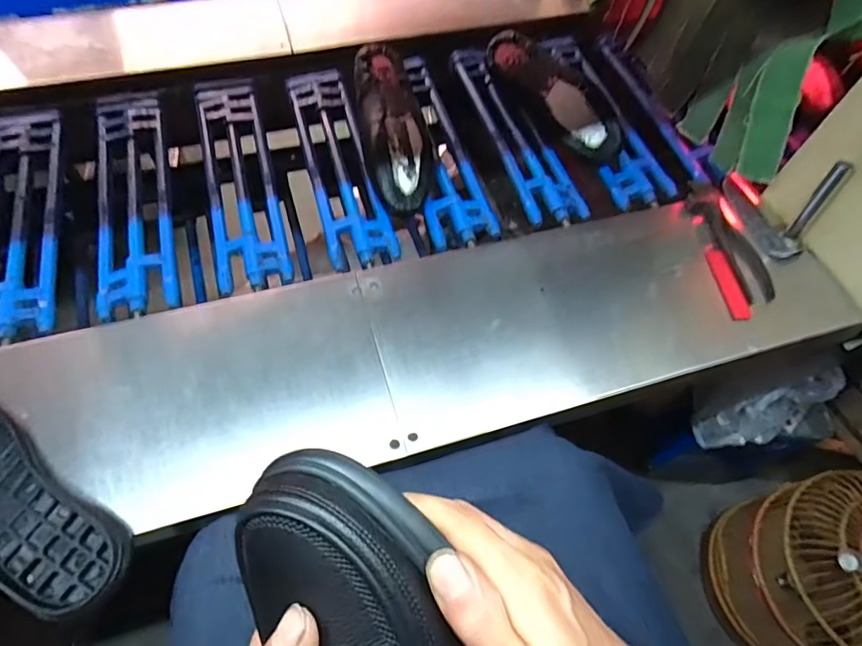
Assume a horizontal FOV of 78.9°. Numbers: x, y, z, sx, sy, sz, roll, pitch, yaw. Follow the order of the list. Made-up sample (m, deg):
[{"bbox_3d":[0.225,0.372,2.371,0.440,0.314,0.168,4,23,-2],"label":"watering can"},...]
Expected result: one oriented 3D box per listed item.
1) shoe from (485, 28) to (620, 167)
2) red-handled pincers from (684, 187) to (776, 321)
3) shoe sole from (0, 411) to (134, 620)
[{"bbox_3d":[0.187,-0.349,0.804,0.072,0.082,0.254,-38,69,-21],"label":"shoe"},{"bbox_3d":[0.391,-0.096,0.679,0.075,0.015,0.199,-2,61,-4],"label":"red-handled pincers"},{"bbox_3d":[-0.387,0.156,0.468,0.271,0.026,0.092,33,65,14],"label":"shoe sole"}]

